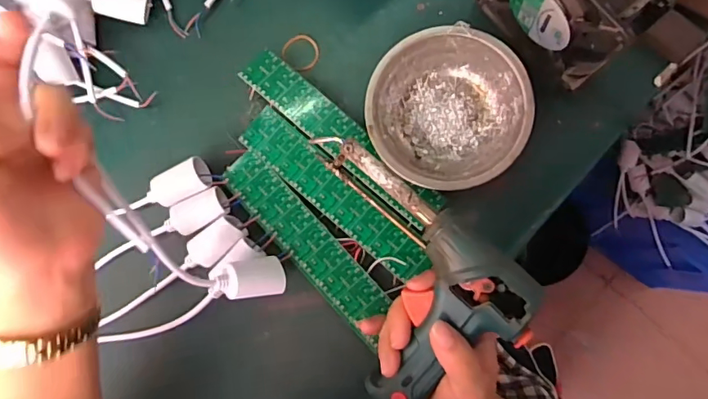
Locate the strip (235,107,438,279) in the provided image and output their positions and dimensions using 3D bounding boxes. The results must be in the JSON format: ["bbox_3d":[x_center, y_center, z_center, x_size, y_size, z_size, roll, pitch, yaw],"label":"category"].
[{"bbox_3d":[-0.015,-0.005,0.426,0.187,0.004,0.038,40,87,5],"label":"strip"}]

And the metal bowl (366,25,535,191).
[{"bbox_3d":[0.076,-0.072,0.416,0.124,0.038,0.123,0,85,2],"label":"metal bowl"}]

